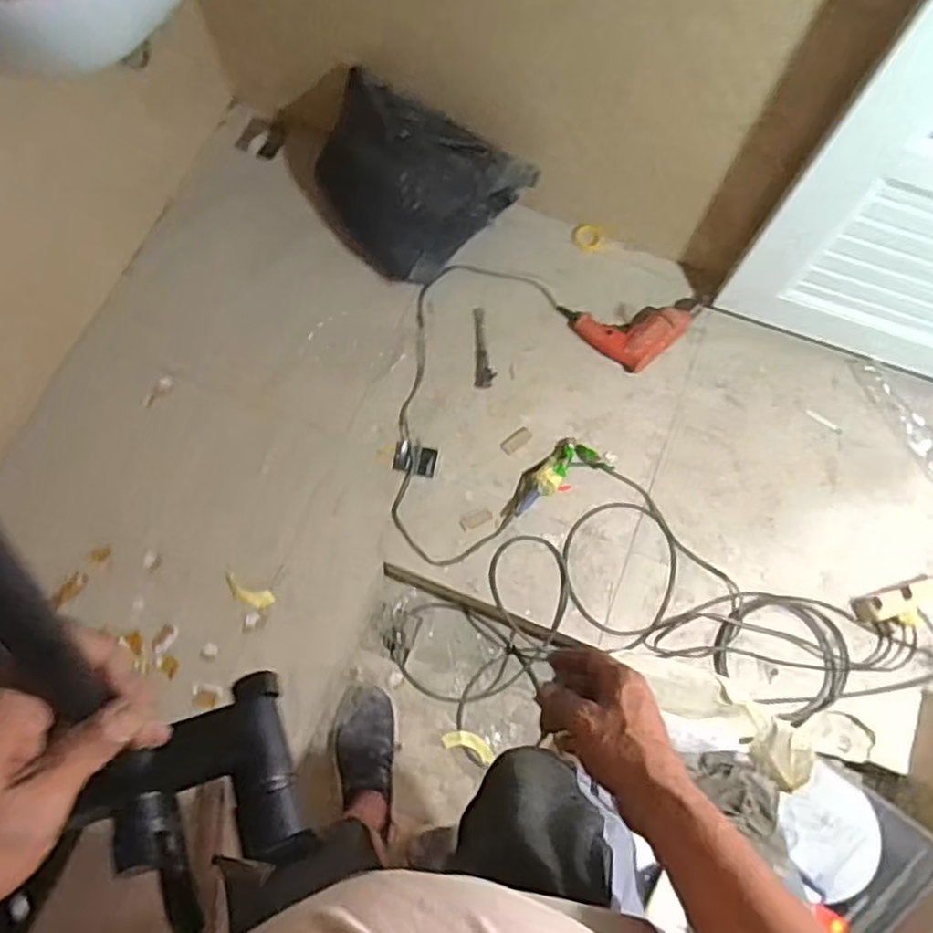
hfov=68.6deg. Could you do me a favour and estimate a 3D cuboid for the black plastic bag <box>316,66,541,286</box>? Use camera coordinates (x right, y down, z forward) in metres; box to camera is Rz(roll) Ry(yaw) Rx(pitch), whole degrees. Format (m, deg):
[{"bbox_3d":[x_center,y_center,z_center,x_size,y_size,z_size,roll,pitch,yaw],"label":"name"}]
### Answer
[{"bbox_3d":[-0.112,-0.619,1.420,0.328,0.244,0.385,-36,77,-12],"label":"black plastic bag"}]

